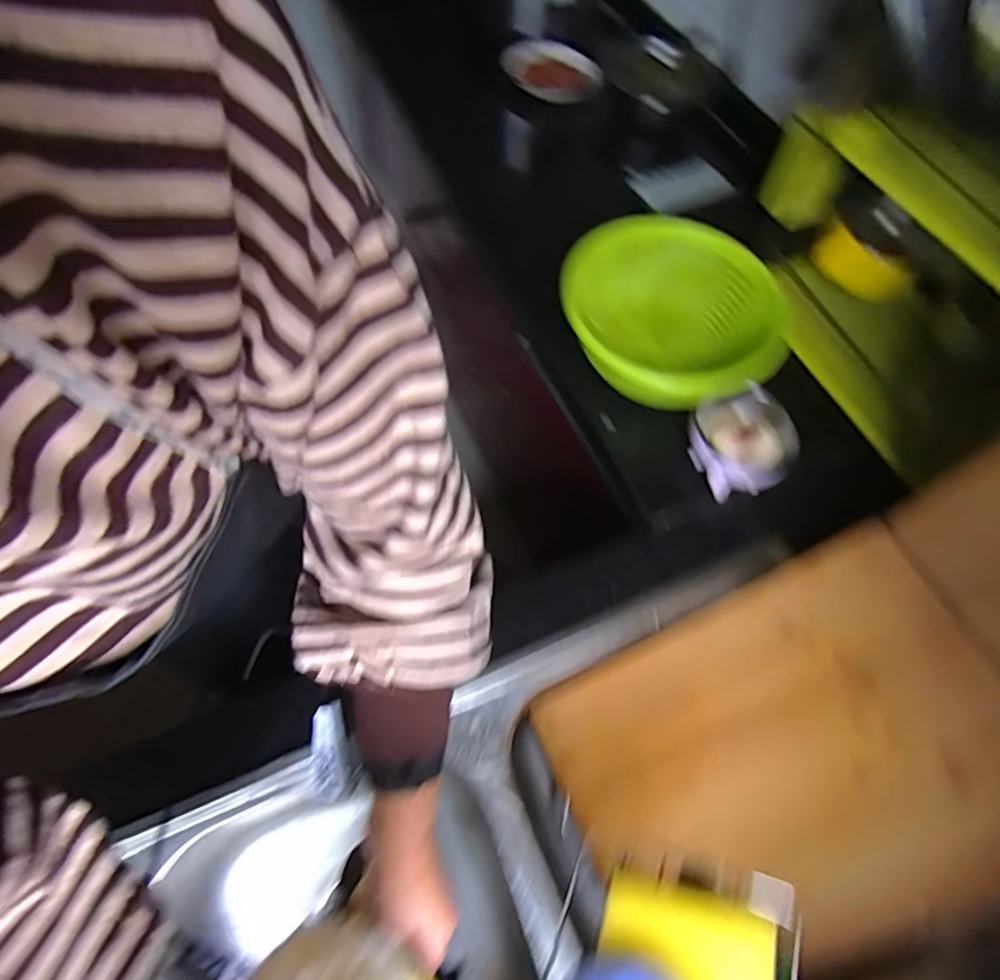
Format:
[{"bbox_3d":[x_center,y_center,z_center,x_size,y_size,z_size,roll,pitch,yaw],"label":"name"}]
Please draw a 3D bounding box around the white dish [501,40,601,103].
[{"bbox_3d":[0.091,-0.747,1.020,0.142,0.034,0.175,-39,73,-19],"label":"white dish"}]

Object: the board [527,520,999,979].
[{"bbox_3d":[0.270,0.274,0.560,0.412,0.029,0.318,-31,66,10],"label":"board"}]

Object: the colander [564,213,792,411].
[{"bbox_3d":[0.213,-0.208,0.718,0.265,0.098,0.265,1,65,-3],"label":"colander"}]

